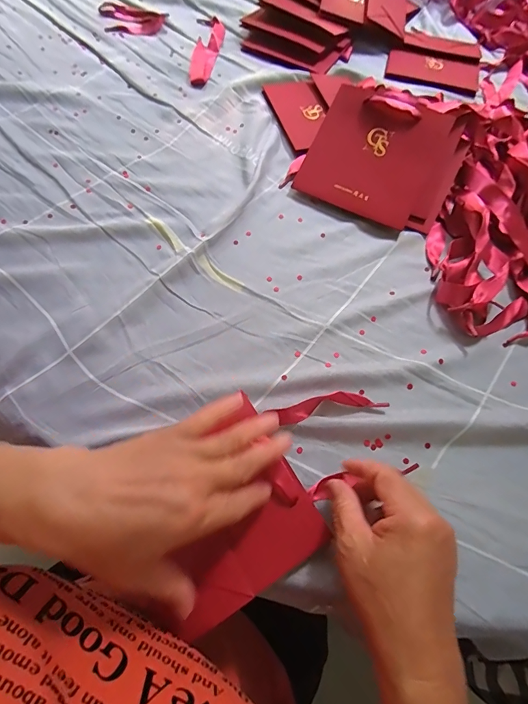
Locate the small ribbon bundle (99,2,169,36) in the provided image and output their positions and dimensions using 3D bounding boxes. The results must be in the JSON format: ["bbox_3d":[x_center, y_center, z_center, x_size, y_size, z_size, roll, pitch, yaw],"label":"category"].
[{"bbox_3d":[-0.208,-0.519,0.608,0.108,0.010,0.064,9,65,1],"label":"small ribbon bundle"}]

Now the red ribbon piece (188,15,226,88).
[{"bbox_3d":[-0.085,-0.456,0.589,0.043,0.006,0.178,3,65,-2],"label":"red ribbon piece"}]

